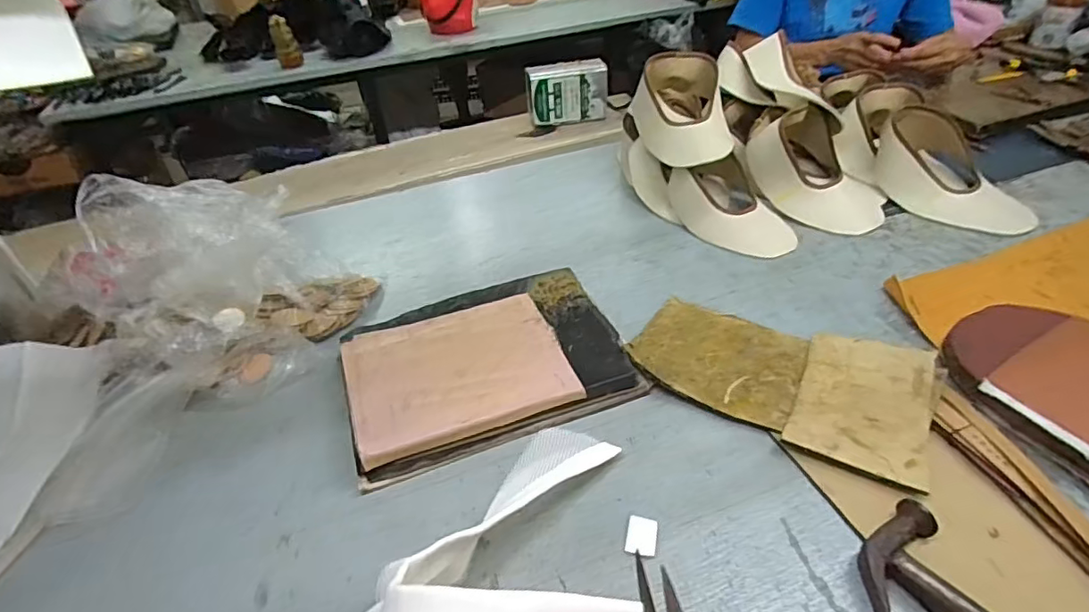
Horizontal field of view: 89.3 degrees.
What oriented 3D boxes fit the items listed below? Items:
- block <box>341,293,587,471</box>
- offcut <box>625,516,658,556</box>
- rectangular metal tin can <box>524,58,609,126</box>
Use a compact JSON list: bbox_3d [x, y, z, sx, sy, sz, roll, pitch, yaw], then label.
[{"bbox_3d":[-0.093,0.065,0.586,0.220,0.015,0.170,-17,41,-13],"label":"block"},{"bbox_3d":[0.083,0.197,0.471,0.025,0.007,0.032,6,41,12],"label":"offcut"},{"bbox_3d":[0.065,-0.628,1.643,0.236,0.173,0.102,-10,40,-7],"label":"rectangular metal tin can"}]

